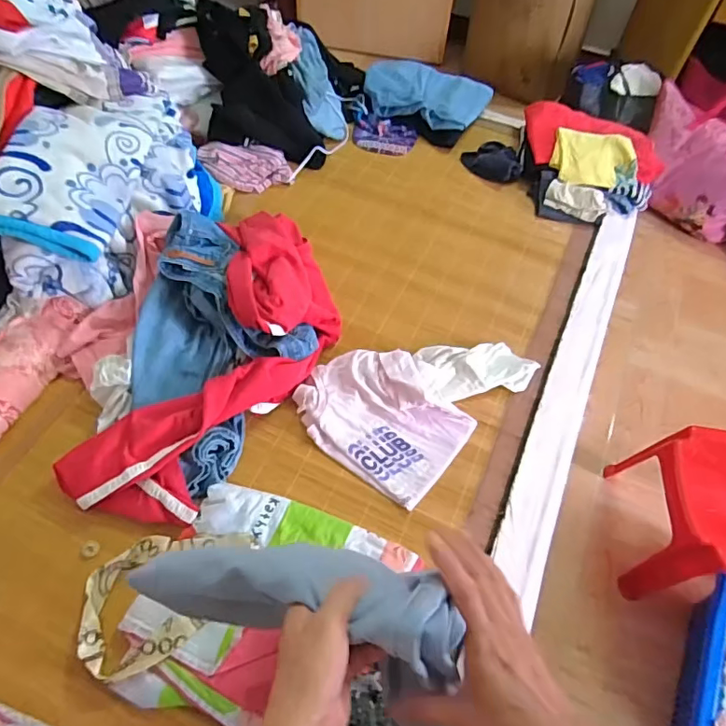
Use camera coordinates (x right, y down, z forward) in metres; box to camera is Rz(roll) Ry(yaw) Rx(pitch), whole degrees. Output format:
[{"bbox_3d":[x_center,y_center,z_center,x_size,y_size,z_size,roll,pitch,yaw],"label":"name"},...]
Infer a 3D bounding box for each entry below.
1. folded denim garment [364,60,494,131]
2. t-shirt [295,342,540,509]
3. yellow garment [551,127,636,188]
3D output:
[{"bbox_3d":[0.169,-0.706,1.350,0.301,0.054,0.227,22,59,10],"label":"folded denim garment"},{"bbox_3d":[0.035,0.082,0.874,0.270,0.052,0.210,37,63,19],"label":"t-shirt"},{"bbox_3d":[0.530,-0.477,1.206,0.169,0.058,0.148,18,58,8],"label":"yellow garment"}]

